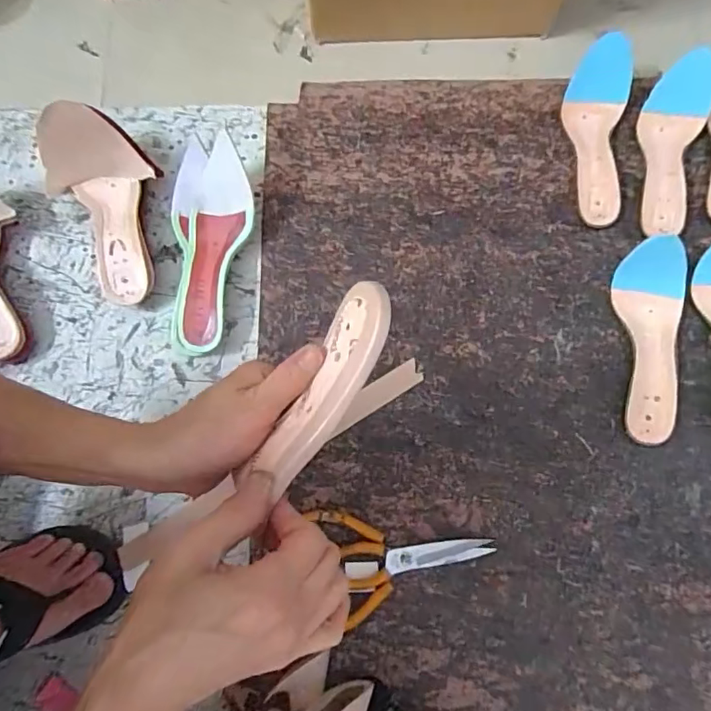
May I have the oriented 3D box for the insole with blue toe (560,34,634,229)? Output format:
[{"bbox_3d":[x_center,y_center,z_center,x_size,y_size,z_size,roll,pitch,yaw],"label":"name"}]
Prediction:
[{"bbox_3d":[0.292,-0.275,0.638,0.073,0.046,0.229,11,75,4],"label":"insole with blue toe"}]

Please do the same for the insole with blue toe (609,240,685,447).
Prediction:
[{"bbox_3d":[0.326,-0.014,0.562,0.069,0.059,0.206,0,75,1],"label":"insole with blue toe"}]

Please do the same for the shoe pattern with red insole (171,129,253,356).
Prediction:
[{"bbox_3d":[-0.166,-0.128,0.597,0.099,0.060,0.244,-4,75,0],"label":"shoe pattern with red insole"}]

